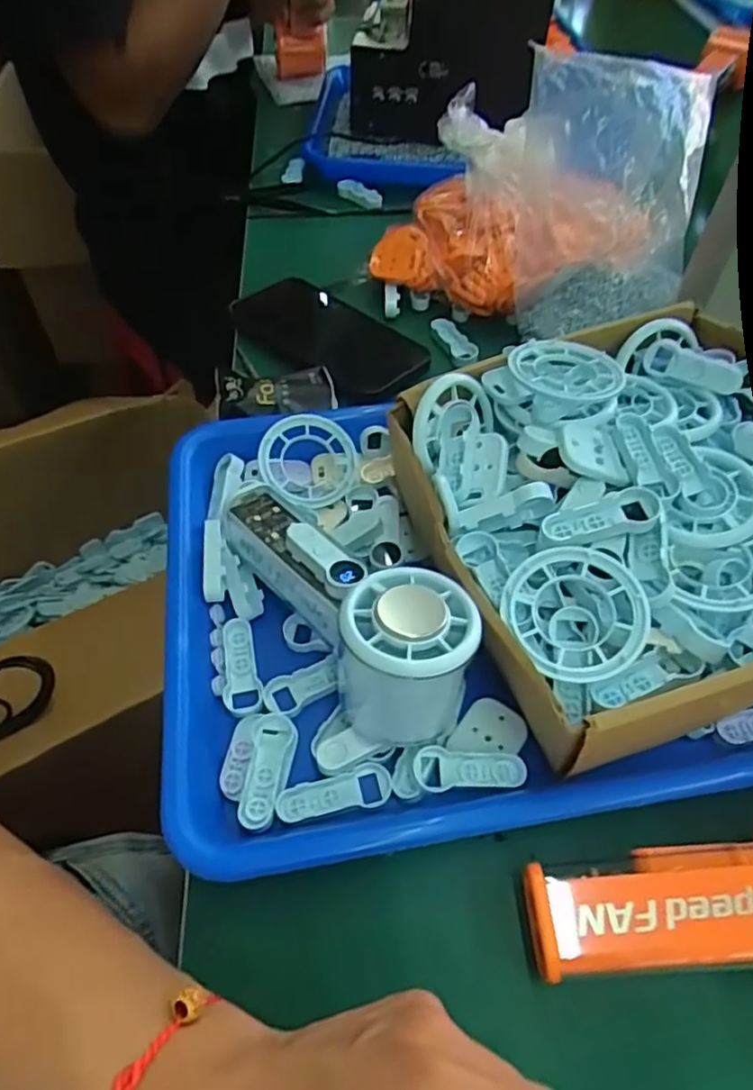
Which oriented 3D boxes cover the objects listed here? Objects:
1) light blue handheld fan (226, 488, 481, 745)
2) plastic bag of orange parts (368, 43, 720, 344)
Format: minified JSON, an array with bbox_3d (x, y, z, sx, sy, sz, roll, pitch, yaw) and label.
[{"bbox_3d":[-0.014,0.030,0.306,0.060,0.066,0.180,-34,50,-24],"label":"light blue handheld fan"},{"bbox_3d":[0.107,-0.228,0.427,0.198,0.167,0.082,25,57,15],"label":"plastic bag of orange parts"}]

